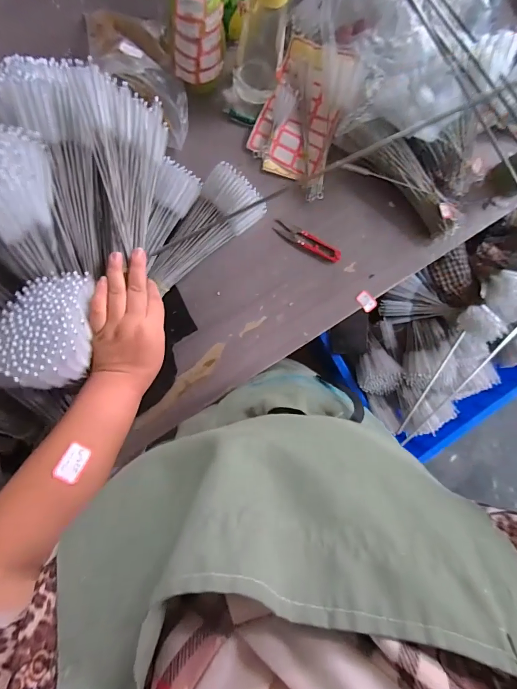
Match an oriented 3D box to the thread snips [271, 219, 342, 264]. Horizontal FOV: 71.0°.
[{"bbox_3d":[0.082,-0.171,0.596,0.120,0.013,0.024,25,86,-7],"label":"thread snips"}]

